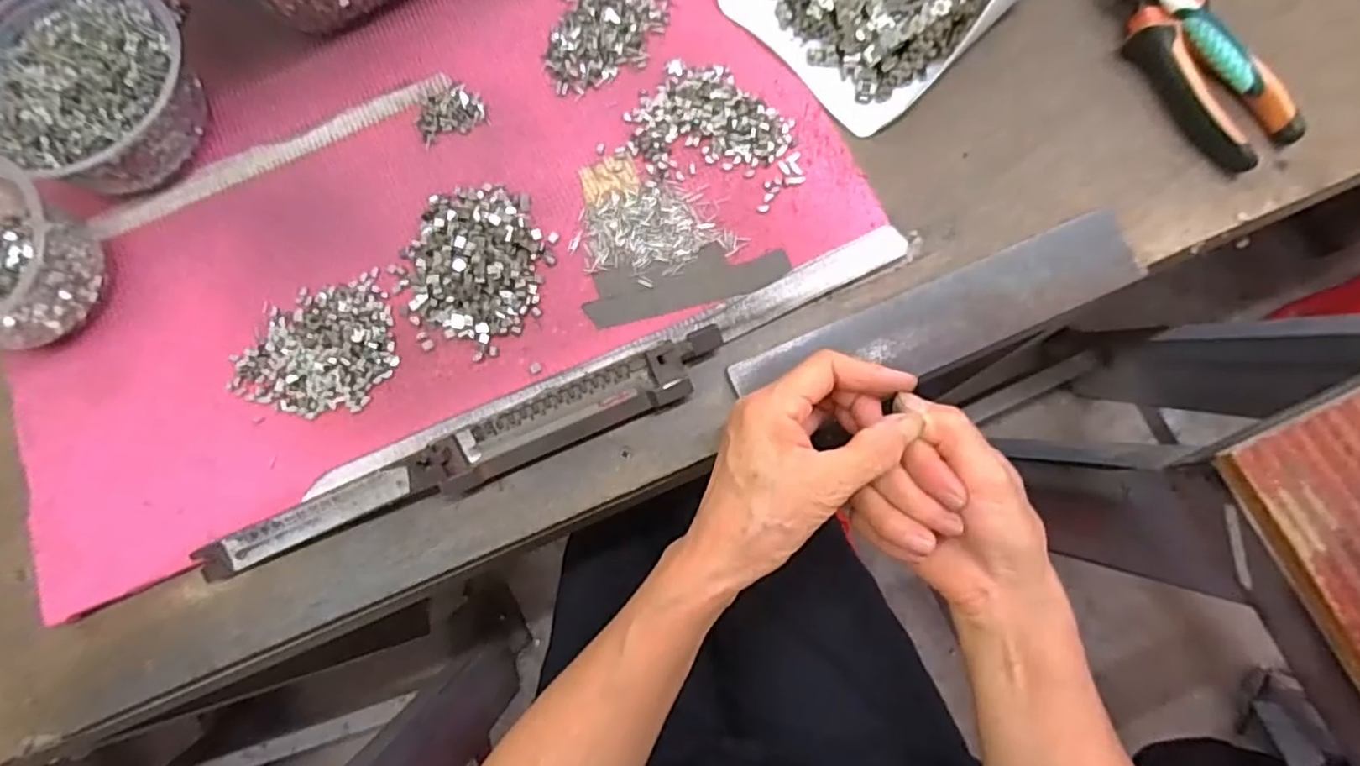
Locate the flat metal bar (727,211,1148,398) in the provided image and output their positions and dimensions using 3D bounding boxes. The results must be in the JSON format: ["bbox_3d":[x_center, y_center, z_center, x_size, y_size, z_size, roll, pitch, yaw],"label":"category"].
[{"bbox_3d":[0.152,-0.036,0.382,0.247,0.007,0.046,-22,78,-3],"label":"flat metal bar"}]

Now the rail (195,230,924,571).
[{"bbox_3d":[-0.064,0.010,0.369,0.422,0.015,0.041,-23,79,-3],"label":"rail"}]

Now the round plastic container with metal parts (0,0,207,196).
[{"bbox_3d":[-0.367,-0.184,0.405,0.137,0.059,0.125,0,78,1],"label":"round plastic container with metal parts"}]

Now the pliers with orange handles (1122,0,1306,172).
[{"bbox_3d":[0.322,-0.204,0.407,0.054,0.026,0.150,-31,79,-5],"label":"pliers with orange handles"}]

